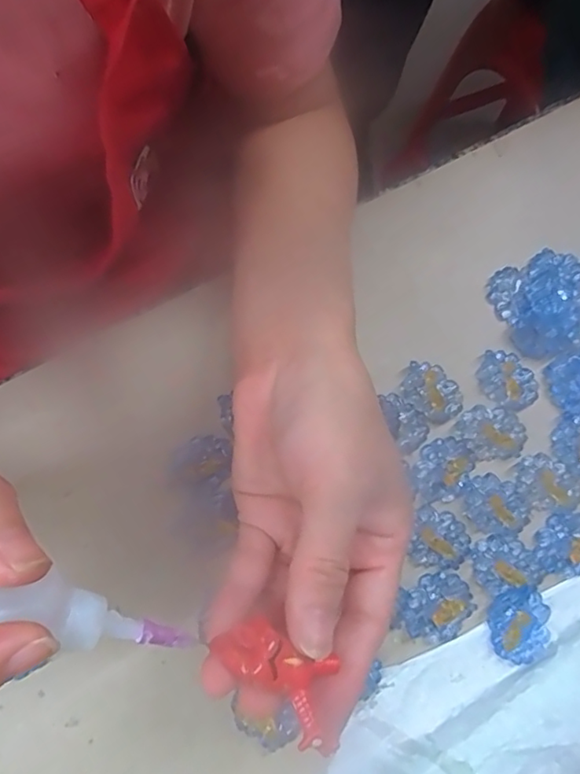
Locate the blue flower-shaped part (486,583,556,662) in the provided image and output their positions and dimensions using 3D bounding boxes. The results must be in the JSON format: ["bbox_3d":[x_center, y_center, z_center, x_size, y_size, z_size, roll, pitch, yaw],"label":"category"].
[{"bbox_3d":[0.119,0.122,0.279,0.031,0.007,0.034,0,71,-1],"label":"blue flower-shaped part"}]

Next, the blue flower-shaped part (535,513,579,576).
[{"bbox_3d":[0.153,0.085,0.295,0.034,0.007,0.031,0,71,-1],"label":"blue flower-shaped part"}]

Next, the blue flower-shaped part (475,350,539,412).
[{"bbox_3d":[0.128,-0.005,0.321,0.030,0.004,0.038,-29,74,-11],"label":"blue flower-shaped part"}]

